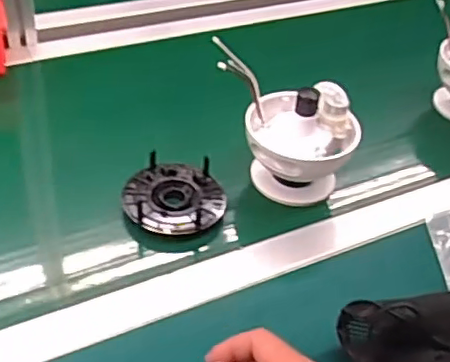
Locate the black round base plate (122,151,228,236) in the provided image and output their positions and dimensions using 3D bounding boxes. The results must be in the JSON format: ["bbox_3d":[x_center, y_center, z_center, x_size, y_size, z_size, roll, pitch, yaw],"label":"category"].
[{"bbox_3d":[-0.052,0.013,0.619,0.097,0.026,0.092,-5,49,-12],"label":"black round base plate"}]

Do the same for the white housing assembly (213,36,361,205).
[{"bbox_3d":[0.059,-0.054,0.635,0.150,0.109,0.096,13,48,4],"label":"white housing assembly"}]

